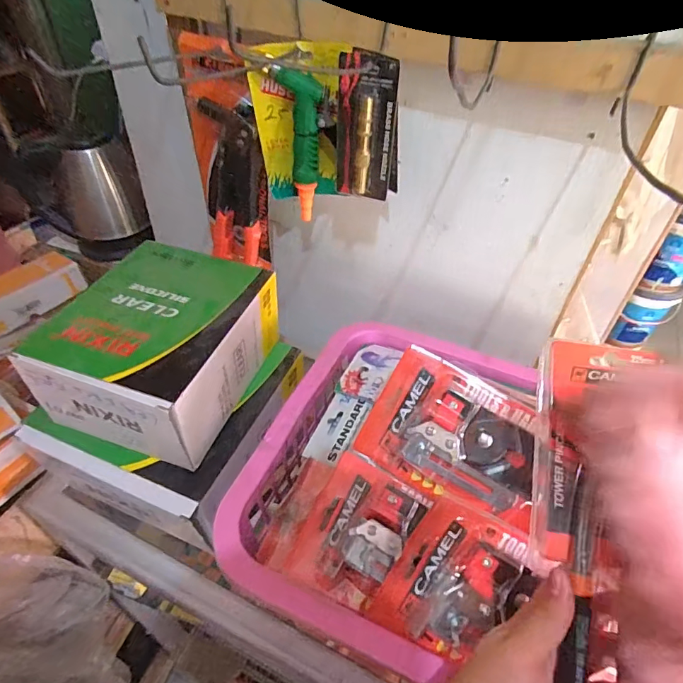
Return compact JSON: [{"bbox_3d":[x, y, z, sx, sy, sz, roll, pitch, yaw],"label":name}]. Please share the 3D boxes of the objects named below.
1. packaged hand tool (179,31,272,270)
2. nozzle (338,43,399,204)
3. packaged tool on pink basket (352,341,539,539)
[{"bbox_3d":[-0.145,-0.222,0.586,0.107,0.284,0.035,20,50,16],"label":"packaged hand tool"},{"bbox_3d":[0.025,-0.216,0.468,0.060,0.132,0.021,17,45,15],"label":"nozzle"},{"bbox_3d":[0.090,0.077,0.366,0.130,0.100,0.037,30,5,6],"label":"packaged tool on pink basket"}]

